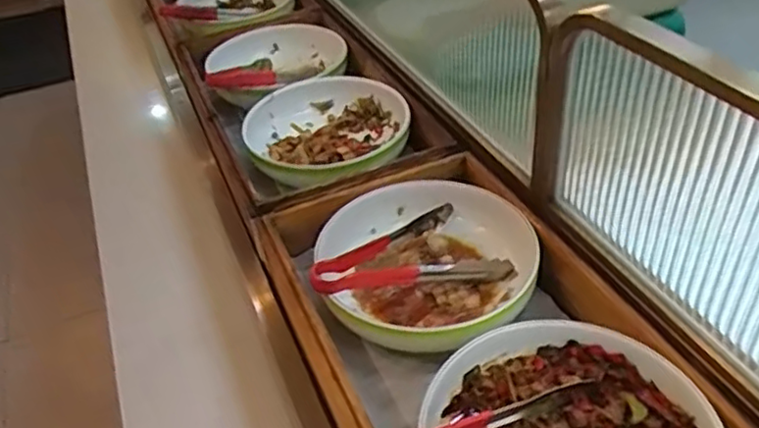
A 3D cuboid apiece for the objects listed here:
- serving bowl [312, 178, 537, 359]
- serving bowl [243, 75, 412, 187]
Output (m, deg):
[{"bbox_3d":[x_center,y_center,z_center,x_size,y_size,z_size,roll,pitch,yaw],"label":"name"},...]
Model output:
[{"bbox_3d":[0.051,0.051,0.755,0.240,0.066,0.241,-4,39,3],"label":"serving bowl"},{"bbox_3d":[-0.065,-0.118,0.982,0.245,0.069,0.267,-4,39,3],"label":"serving bowl"}]

